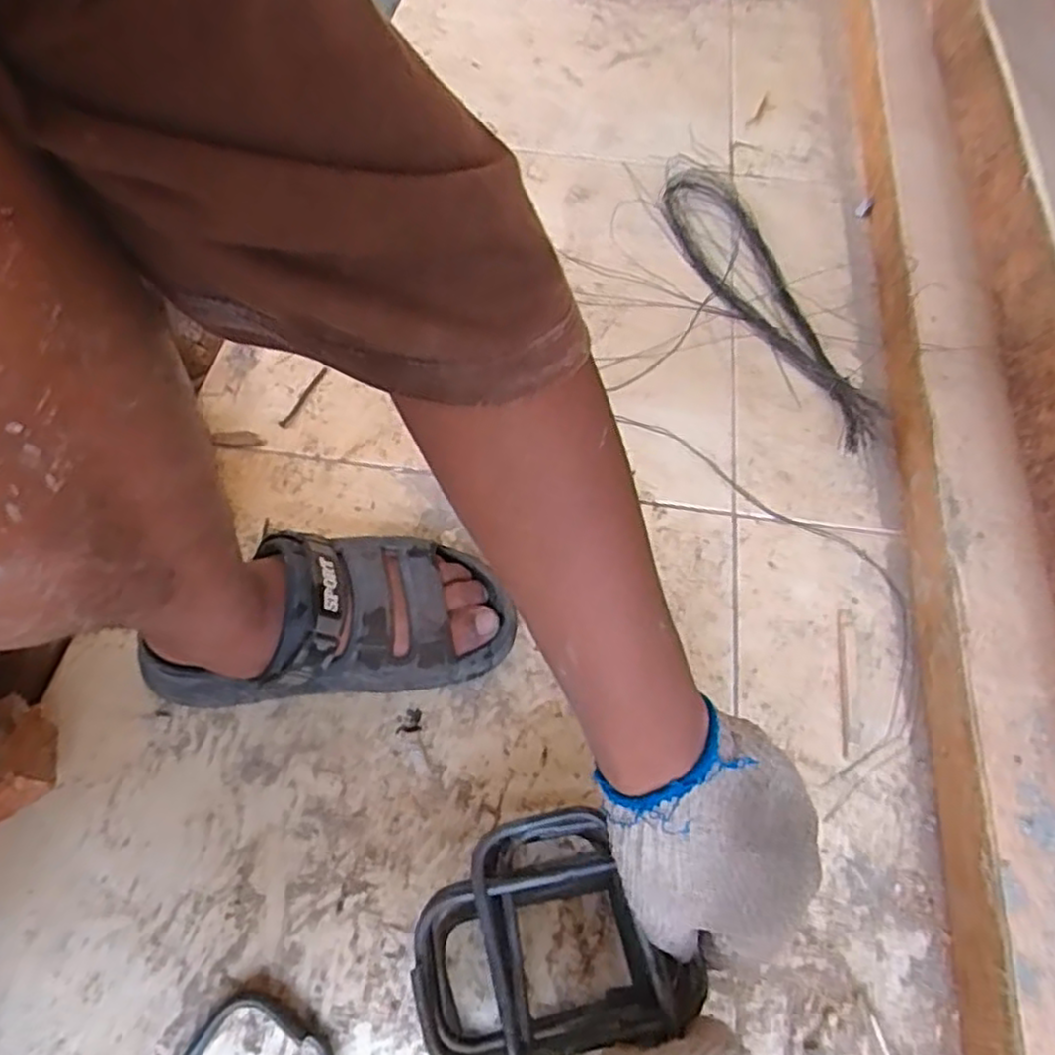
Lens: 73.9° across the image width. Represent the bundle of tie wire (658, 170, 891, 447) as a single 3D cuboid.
[{"bbox_3d":[0.251,-0.246,0.731,0.101,0.027,0.418,-16,61,-10],"label":"bundle of tie wire"}]

